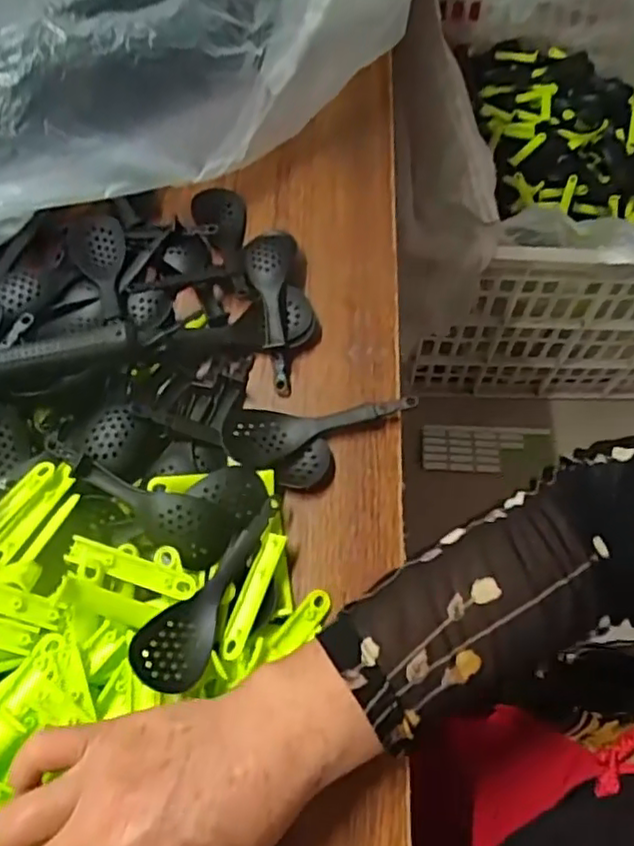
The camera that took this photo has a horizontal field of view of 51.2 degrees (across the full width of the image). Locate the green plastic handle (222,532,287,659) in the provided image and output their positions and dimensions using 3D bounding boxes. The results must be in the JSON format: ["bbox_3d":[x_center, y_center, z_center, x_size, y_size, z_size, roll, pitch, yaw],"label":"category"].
[{"bbox_3d":[-0.037,0.100,0.388,0.012,0.006,0.076,18,66,10],"label":"green plastic handle"}]

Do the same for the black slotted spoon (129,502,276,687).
[{"bbox_3d":[-0.059,0.093,0.380,0.037,0.015,0.127,26,56,13],"label":"black slotted spoon"}]

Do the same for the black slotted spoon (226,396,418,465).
[{"bbox_3d":[0.002,0.007,0.434,0.125,0.017,0.039,-3,64,0],"label":"black slotted spoon"}]

